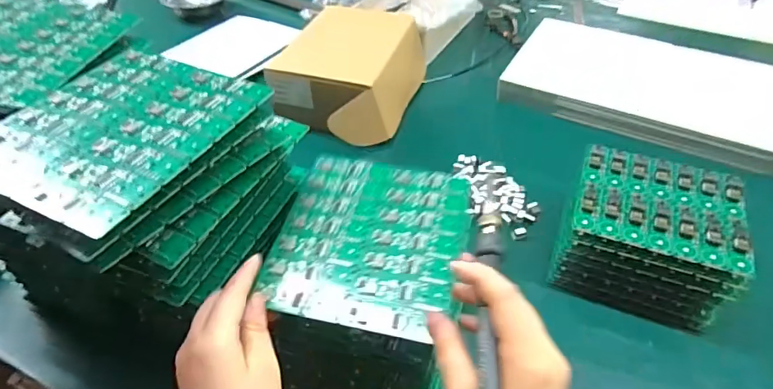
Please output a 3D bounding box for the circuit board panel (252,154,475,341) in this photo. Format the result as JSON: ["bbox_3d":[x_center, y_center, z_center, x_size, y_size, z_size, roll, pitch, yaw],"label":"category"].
[{"bbox_3d":[-0.011,0.031,0.357,0.138,0.007,0.149,10,47,9],"label":"circuit board panel"}]

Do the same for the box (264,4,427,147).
[{"bbox_3d":[-0.051,-0.182,0.695,0.173,0.080,0.248,14,46,14],"label":"box"}]

